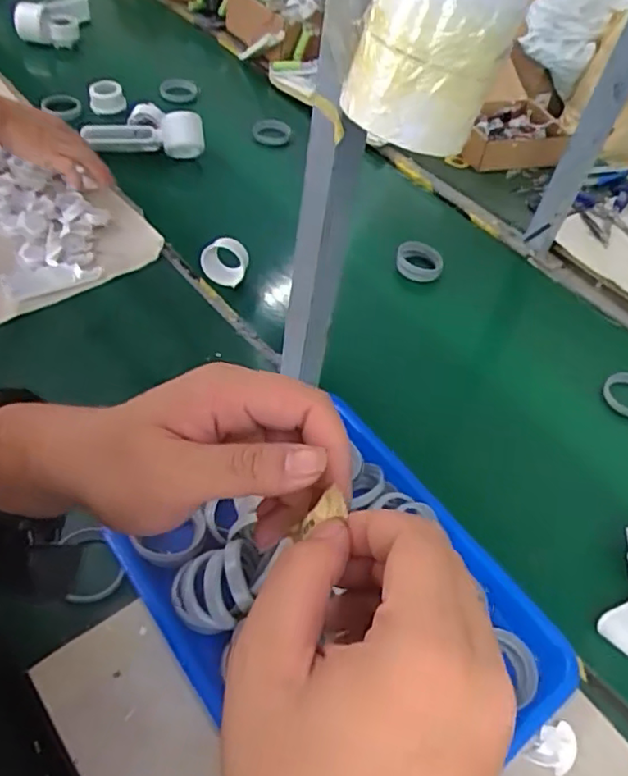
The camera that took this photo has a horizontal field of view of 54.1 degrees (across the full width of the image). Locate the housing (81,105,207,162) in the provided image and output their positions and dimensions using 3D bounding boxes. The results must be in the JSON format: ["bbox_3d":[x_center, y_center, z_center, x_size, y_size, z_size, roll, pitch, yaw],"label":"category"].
[{"bbox_3d":[-0.261,-0.403,0.962,0.181,0.058,0.071,5,48,-5],"label":"housing"}]

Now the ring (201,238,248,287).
[{"bbox_3d":[-0.114,-0.159,0.765,0.062,0.057,0.028,24,49,12],"label":"ring"}]

